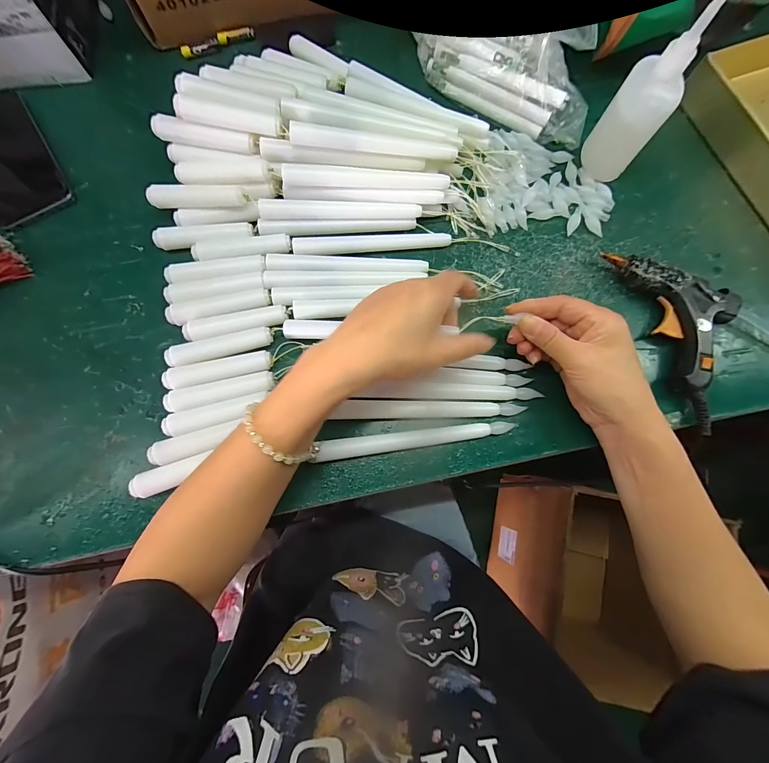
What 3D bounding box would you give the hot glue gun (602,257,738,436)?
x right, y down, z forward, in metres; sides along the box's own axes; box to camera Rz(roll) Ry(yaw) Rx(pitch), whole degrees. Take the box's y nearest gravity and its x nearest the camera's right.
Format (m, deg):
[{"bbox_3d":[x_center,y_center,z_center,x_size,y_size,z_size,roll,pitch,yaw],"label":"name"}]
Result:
[{"bbox_3d":[0.274,-0.048,0.307,0.083,0.026,0.169,-15,78,-4],"label":"hot glue gun"}]

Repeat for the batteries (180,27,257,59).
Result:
[{"bbox_3d":[-0.182,-0.372,0.376,0.081,0.013,0.011,-30,80,-7],"label":"batteries"}]

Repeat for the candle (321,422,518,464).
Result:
[{"bbox_3d":[0.028,0.048,0.290,0.163,0.016,0.015,-8,78,-3],"label":"candle"}]

